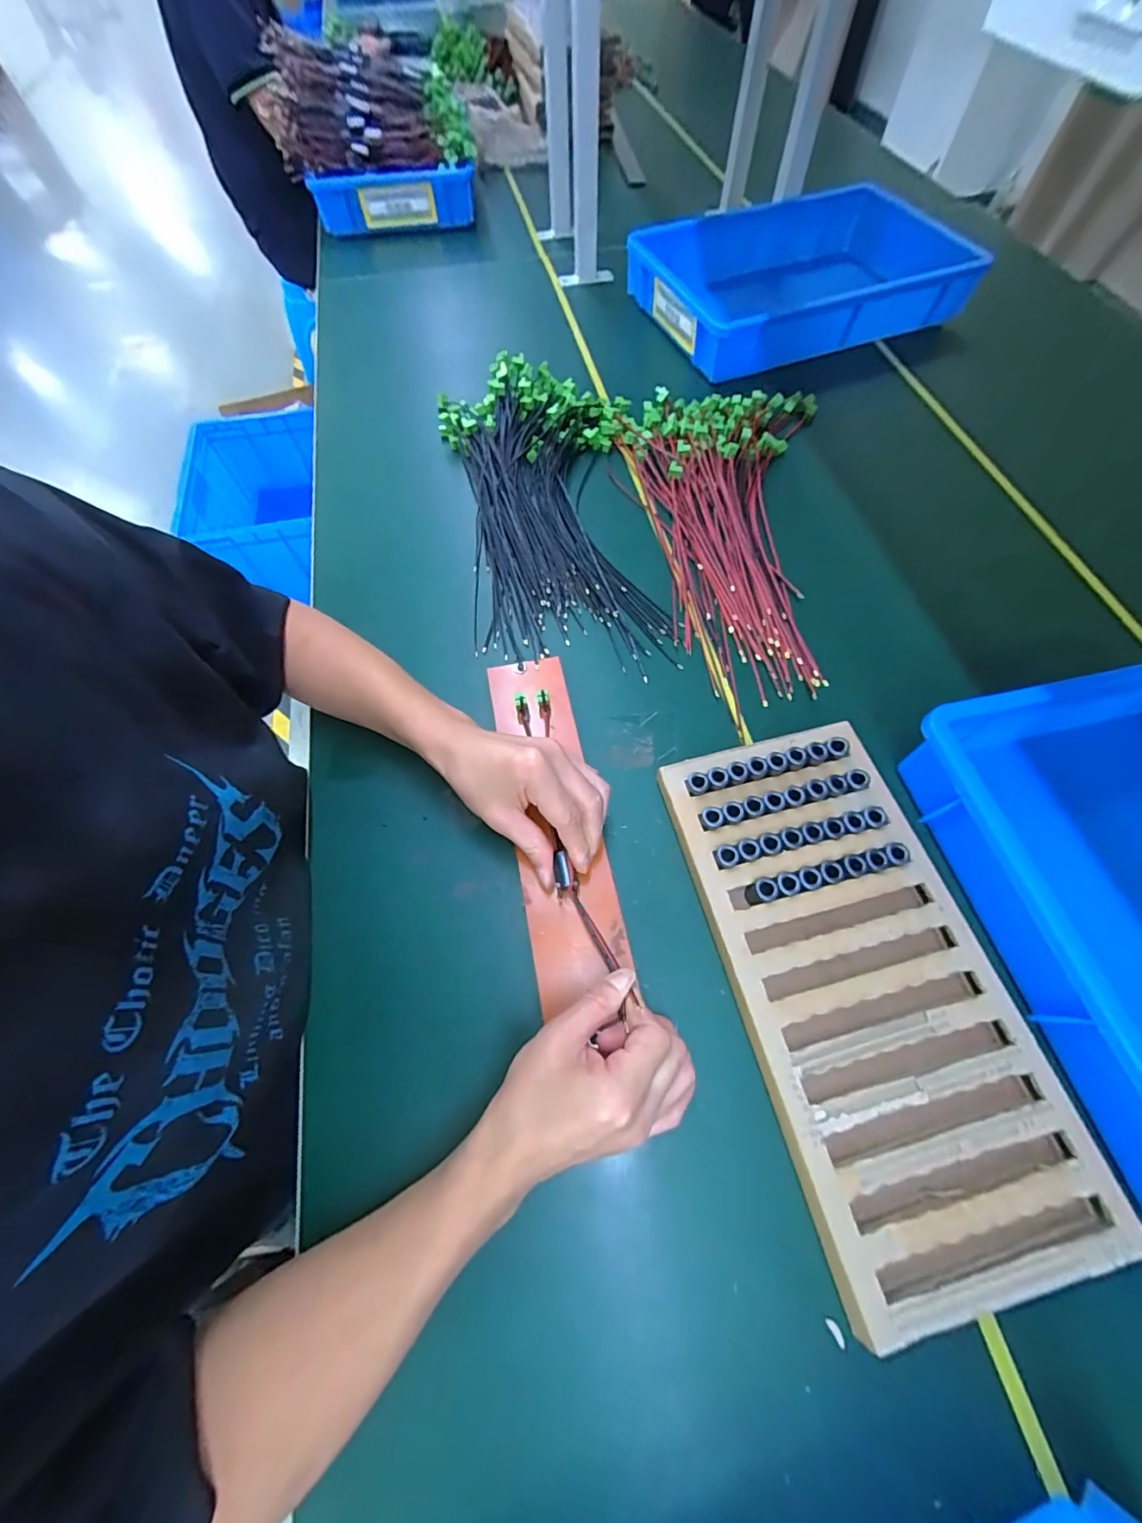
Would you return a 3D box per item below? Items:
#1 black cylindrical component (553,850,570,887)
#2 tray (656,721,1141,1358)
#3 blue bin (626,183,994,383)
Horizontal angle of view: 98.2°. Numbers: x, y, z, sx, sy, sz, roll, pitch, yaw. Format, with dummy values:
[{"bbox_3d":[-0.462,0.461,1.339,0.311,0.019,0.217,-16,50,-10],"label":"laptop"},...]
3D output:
[{"bbox_3d":[-0.007,0.081,0.372,0.010,0.007,0.025,-7,78,-5],"label":"black cylindrical component"},{"bbox_3d":[0.202,0.149,0.363,0.172,0.037,0.359,-13,65,-5],"label":"tray"},{"bbox_3d":[0.332,-0.738,0.747,0.467,0.079,0.314,-23,66,-9],"label":"blue bin"}]

